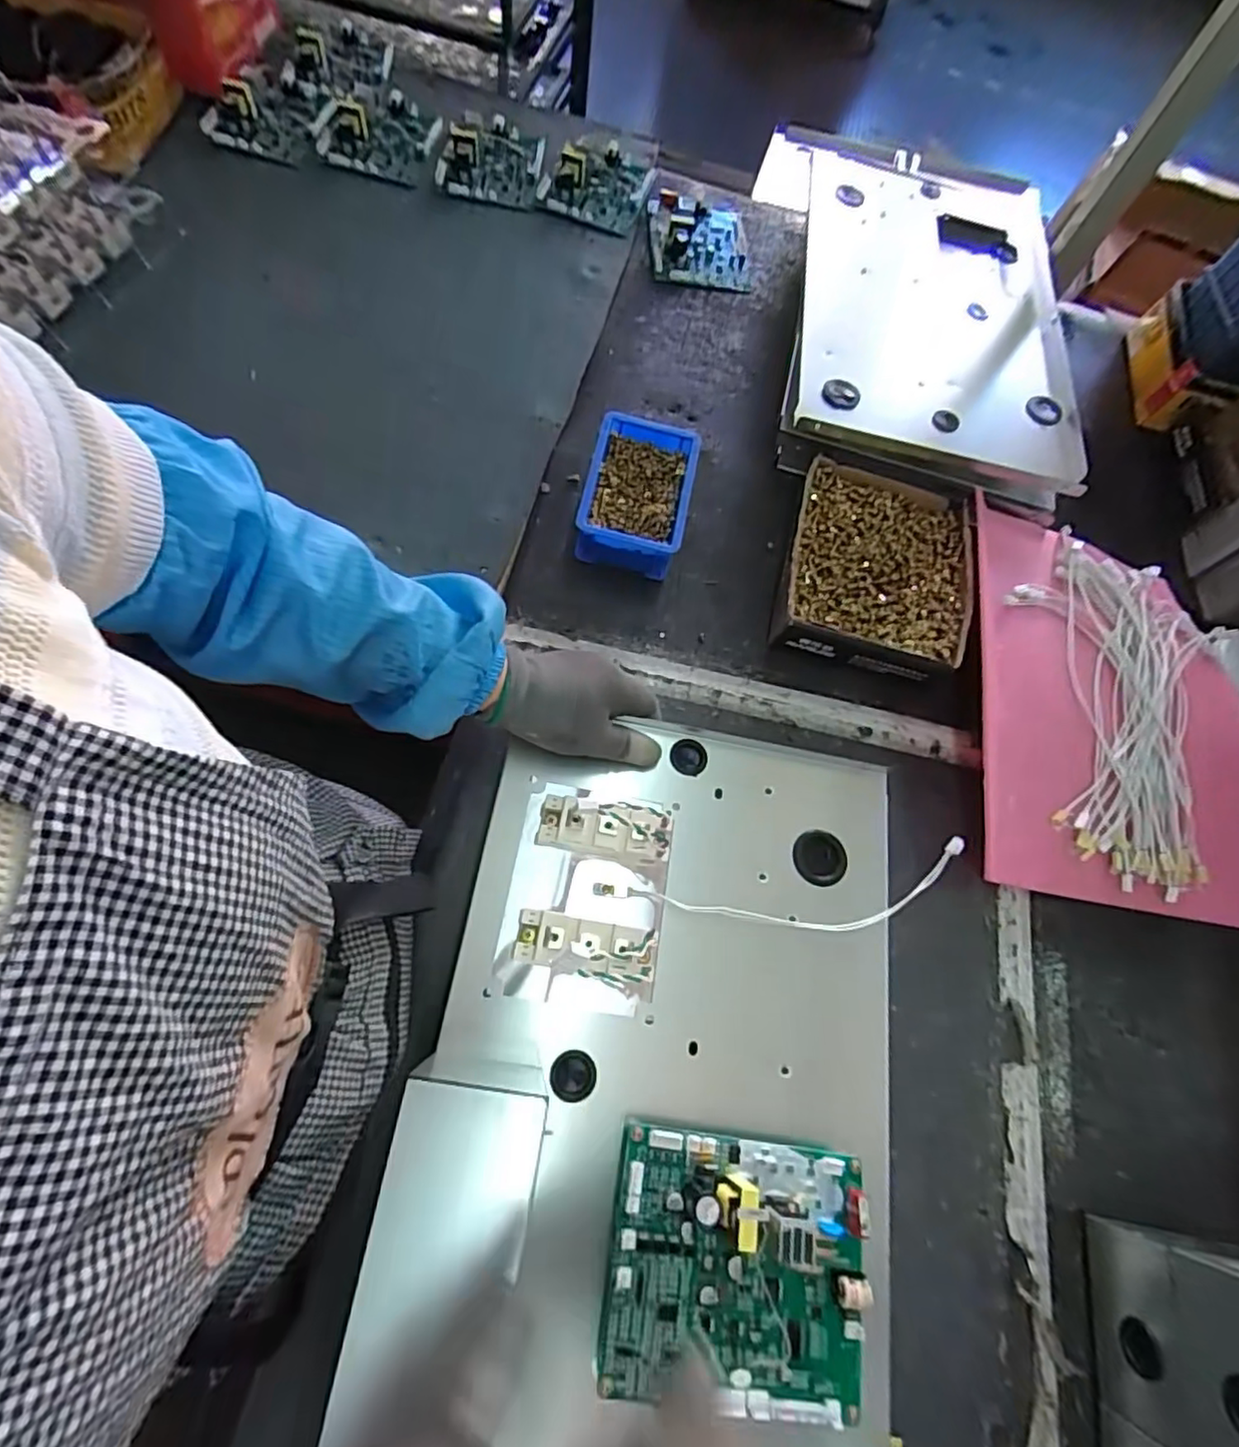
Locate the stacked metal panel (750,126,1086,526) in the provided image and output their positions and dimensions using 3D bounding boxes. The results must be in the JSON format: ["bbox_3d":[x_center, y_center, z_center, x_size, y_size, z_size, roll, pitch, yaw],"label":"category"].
[{"bbox_3d":[0.374,-0.496,0.767,0.331,0.061,0.556,13,64,-3],"label":"stacked metal panel"}]

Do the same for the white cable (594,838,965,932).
[{"bbox_3d":[0.143,0.132,0.488,0.317,0.019,0.060,-2,42,-17],"label":"white cable"}]

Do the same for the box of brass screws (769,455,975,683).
[{"bbox_3d":[0.255,-0.154,0.631,0.183,0.042,0.210,16,66,0],"label":"box of brass screws"}]

